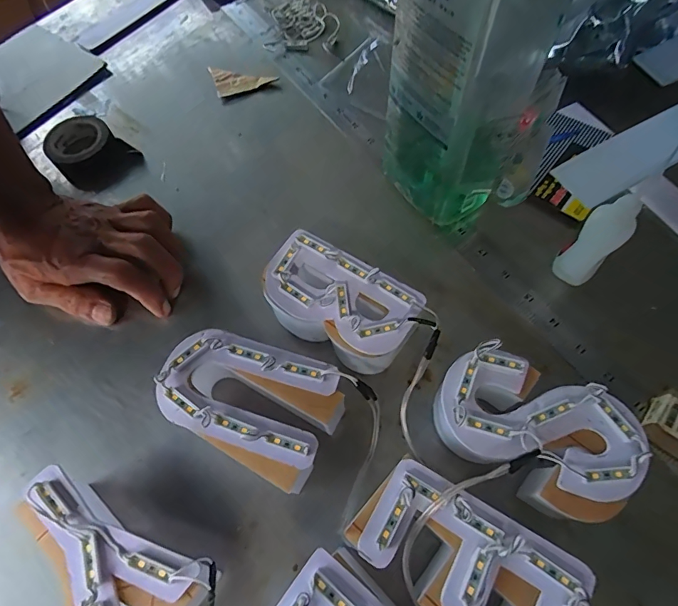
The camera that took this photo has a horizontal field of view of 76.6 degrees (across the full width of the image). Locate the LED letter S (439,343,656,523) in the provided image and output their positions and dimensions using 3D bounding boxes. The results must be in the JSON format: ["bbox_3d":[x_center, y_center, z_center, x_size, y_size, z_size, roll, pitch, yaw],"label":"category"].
[{"bbox_3d":[0.115,0.078,0.263,0.111,0.052,0.067,31,69,16],"label":"LED letter S"}]

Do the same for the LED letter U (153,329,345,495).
[{"bbox_3d":[-0.055,0.063,0.282,0.108,0.053,0.071,26,69,14],"label":"LED letter U"}]

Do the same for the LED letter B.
[{"bbox_3d":[-0.001,0.005,0.304,0.106,0.054,0.057,29,70,16],"label":"LED letter B"}]

